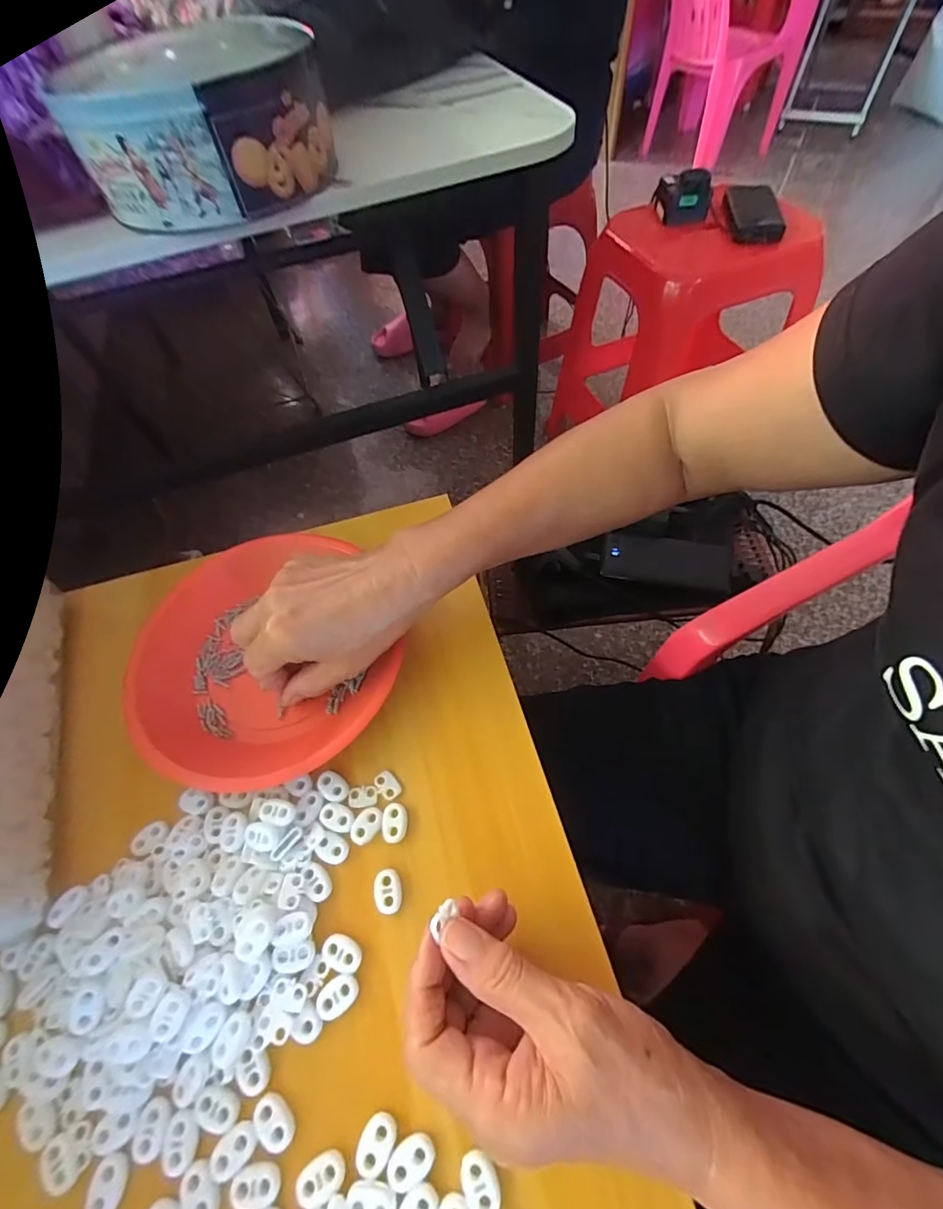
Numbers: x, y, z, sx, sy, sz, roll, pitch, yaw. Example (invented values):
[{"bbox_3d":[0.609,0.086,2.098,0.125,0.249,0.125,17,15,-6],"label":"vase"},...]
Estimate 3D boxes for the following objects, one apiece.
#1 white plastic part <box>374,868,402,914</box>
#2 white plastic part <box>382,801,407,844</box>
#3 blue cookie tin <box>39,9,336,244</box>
[{"bbox_3d":[-0.049,0.167,0.284,0.015,0.004,0.022,-15,58,-5],"label":"white plastic part"},{"bbox_3d":[-0.048,0.136,0.303,0.015,0.005,0.022,-4,58,2],"label":"white plastic part"},{"bbox_3d":[-0.202,-0.382,0.386,0.170,0.076,0.178,-15,58,-6],"label":"blue cookie tin"}]

